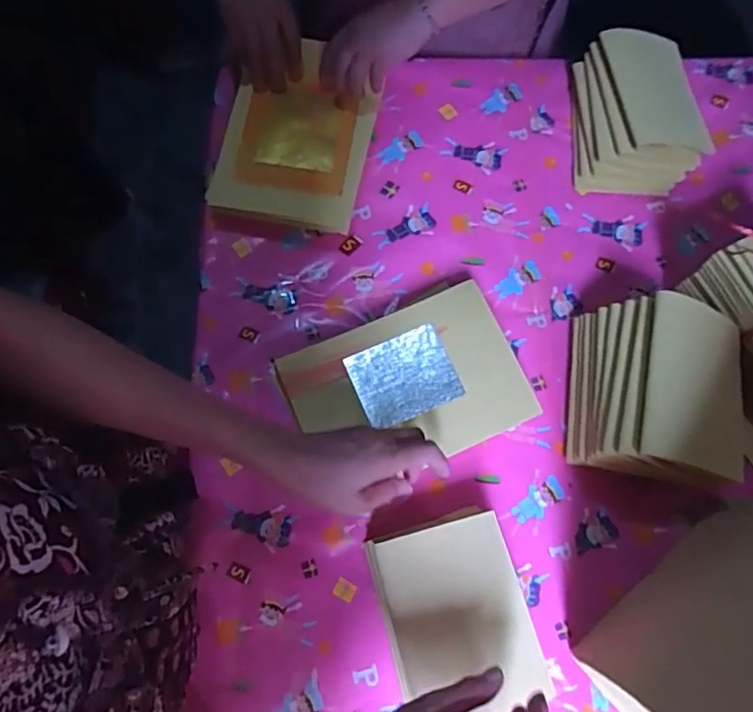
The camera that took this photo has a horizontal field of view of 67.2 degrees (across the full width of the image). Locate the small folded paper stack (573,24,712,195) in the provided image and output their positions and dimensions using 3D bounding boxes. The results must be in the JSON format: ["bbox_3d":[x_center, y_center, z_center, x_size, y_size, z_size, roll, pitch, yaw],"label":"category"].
[{"bbox_3d":[0.308,-0.286,0.668,0.132,0.081,0.161,-1,75,0],"label":"small folded paper stack"}]

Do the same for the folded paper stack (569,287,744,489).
[{"bbox_3d":[0.281,0.036,0.560,0.141,0.104,0.163,10,75,3],"label":"folded paper stack"}]

